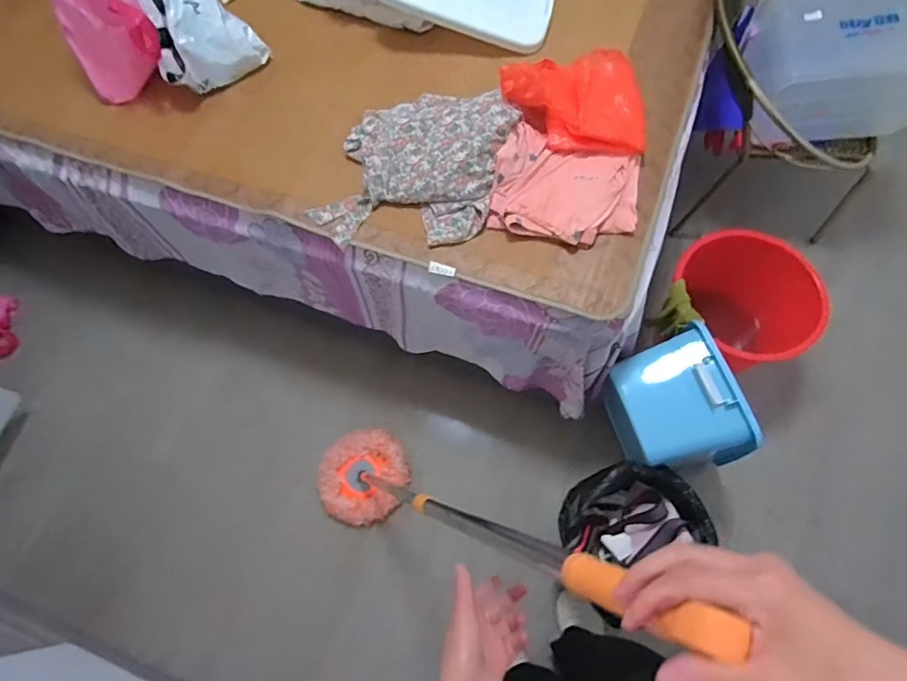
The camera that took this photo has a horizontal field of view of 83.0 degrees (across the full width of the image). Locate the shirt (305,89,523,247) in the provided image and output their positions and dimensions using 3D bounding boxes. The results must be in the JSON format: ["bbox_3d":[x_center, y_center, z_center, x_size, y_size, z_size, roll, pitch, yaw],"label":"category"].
[{"bbox_3d":[-0.066,-0.347,0.970,0.322,0.098,0.327,11,68,6],"label":"shirt"}]

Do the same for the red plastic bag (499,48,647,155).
[{"bbox_3d":[0.242,-0.483,0.999,0.277,0.139,0.225,11,68,6],"label":"red plastic bag"}]

